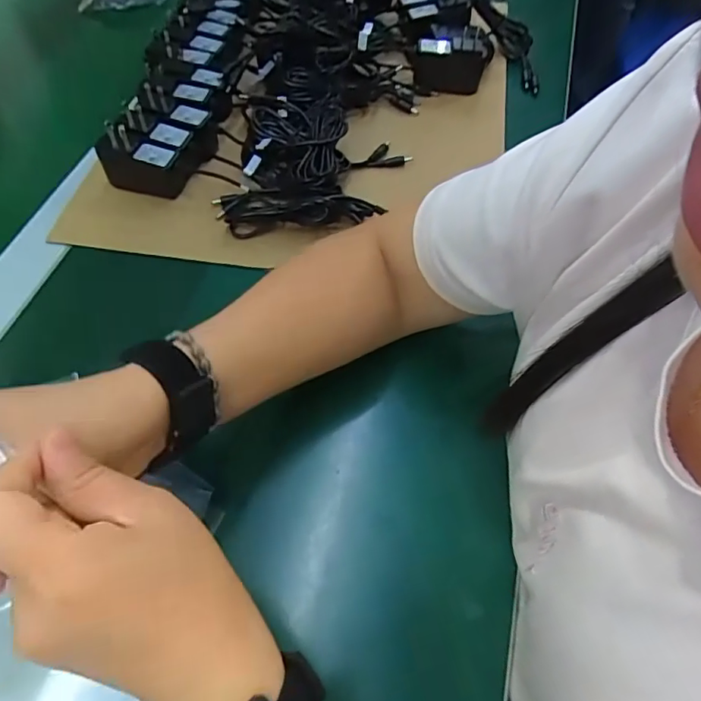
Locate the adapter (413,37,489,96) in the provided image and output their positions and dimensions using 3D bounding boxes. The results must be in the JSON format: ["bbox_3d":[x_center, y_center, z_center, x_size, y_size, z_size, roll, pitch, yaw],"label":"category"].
[{"bbox_3d":[0.105,-0.300,0.561,0.072,0.050,0.029,-2,57,-1],"label":"adapter"}]

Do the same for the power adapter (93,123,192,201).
[{"bbox_3d":[-0.183,-0.165,0.473,0.074,0.054,0.030,18,59,12],"label":"power adapter"}]

